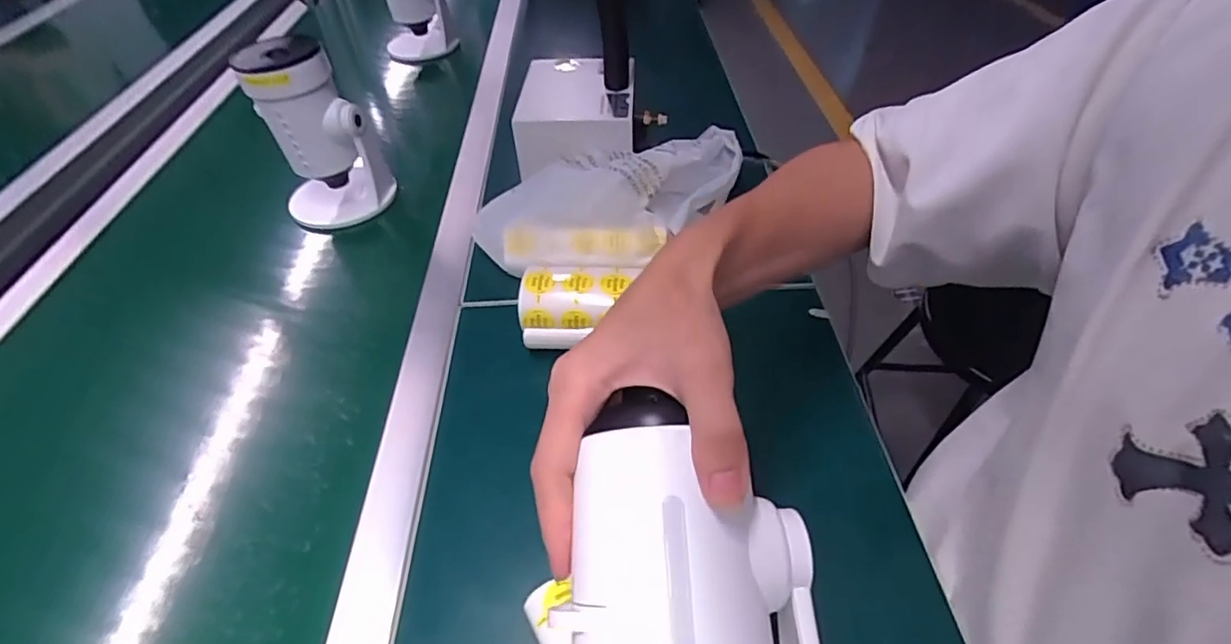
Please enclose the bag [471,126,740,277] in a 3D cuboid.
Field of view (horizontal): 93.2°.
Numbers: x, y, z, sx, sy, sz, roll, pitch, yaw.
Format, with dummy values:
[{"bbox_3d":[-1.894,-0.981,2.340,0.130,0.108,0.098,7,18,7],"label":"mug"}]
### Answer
[{"bbox_3d":[-0.002,-0.130,0.597,0.281,0.082,0.127,-9,46,-8],"label":"bag"}]

